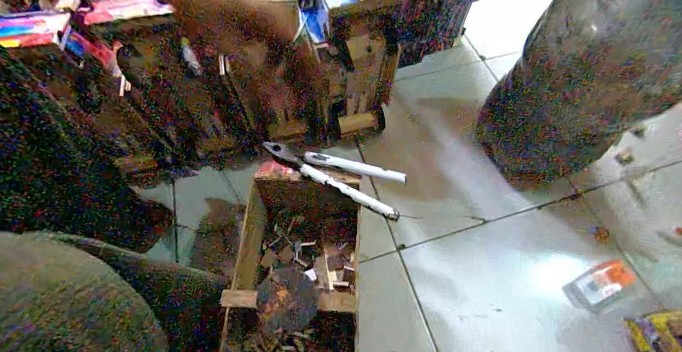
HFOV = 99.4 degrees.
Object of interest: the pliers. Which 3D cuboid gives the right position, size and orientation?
[{"bbox_3d":[-0.010,-0.012,0.415,0.217,0.012,0.064,26,66,12],"label":"pliers"}]

